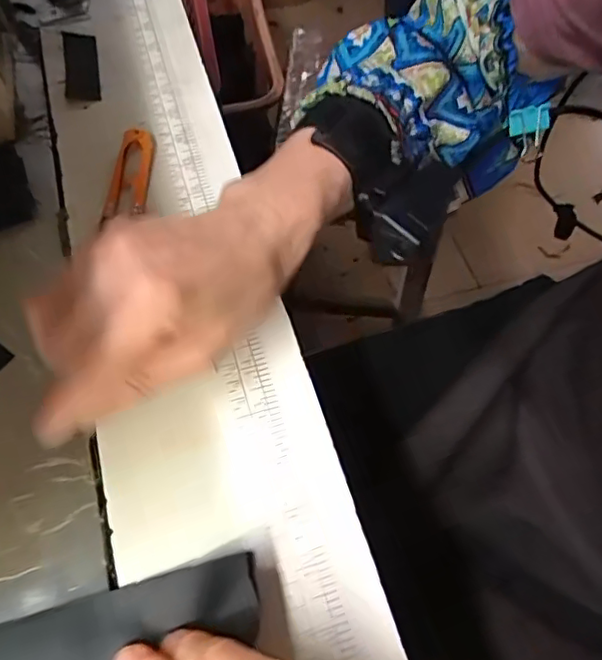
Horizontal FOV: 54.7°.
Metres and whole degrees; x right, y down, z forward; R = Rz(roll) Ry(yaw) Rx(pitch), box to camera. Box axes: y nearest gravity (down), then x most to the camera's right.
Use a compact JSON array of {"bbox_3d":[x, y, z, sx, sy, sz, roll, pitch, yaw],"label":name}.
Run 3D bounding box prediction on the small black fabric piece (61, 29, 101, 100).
[{"bbox_3d":[-0.160,-0.195,0.422,0.023,0.004,0.078,-10,61,-9],"label":"small black fabric piece"}]

